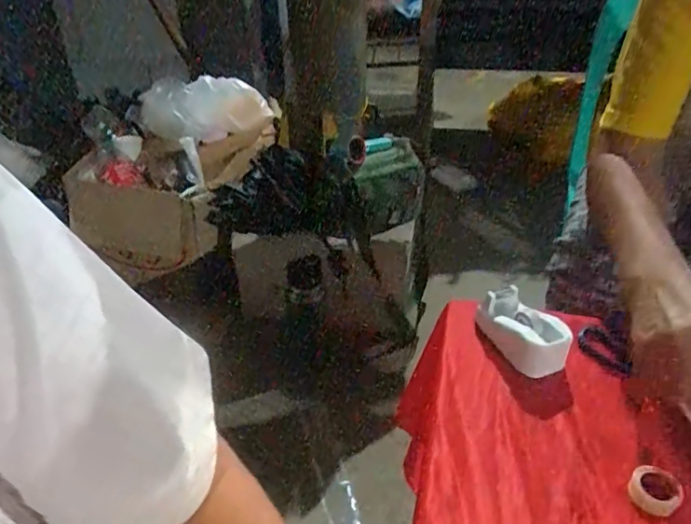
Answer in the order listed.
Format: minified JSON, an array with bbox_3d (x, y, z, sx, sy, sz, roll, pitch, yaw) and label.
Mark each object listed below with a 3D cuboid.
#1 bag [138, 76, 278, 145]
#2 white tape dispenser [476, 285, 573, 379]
[{"bbox_3d":[-0.354,-0.384,1.352,0.392,0.135,0.115,18,40,26],"label":"bag"},{"bbox_3d":[0.183,0.069,0.560,0.050,0.048,0.103,-15,36,-18],"label":"white tape dispenser"}]

